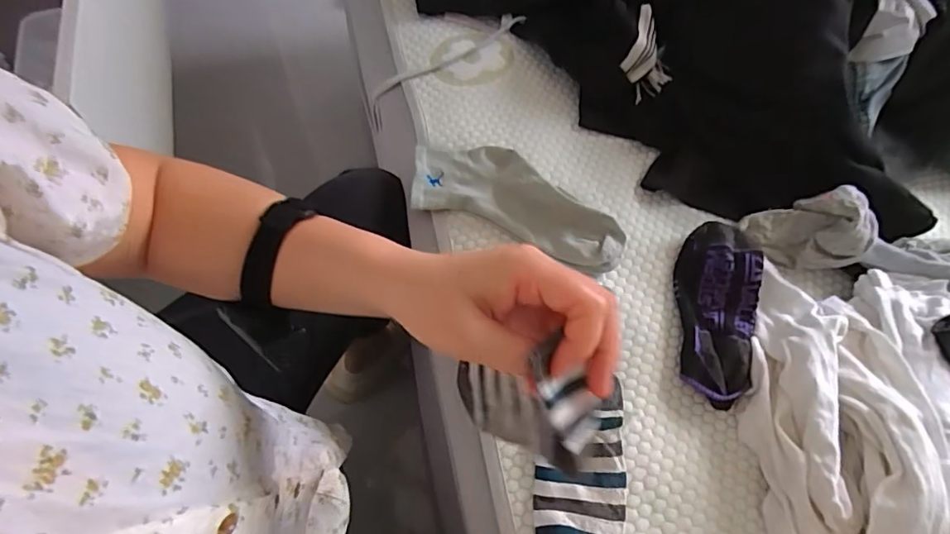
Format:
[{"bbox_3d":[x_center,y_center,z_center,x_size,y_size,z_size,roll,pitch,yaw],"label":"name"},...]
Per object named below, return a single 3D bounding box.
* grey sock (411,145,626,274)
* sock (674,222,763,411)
[{"bbox_3d":[0.042,-0.070,0.536,0.228,0.034,0.091,22,63,8],"label":"grey sock"},{"bbox_3d":[0.232,0.040,0.495,0.069,0.034,0.176,11,62,2],"label":"sock"}]

